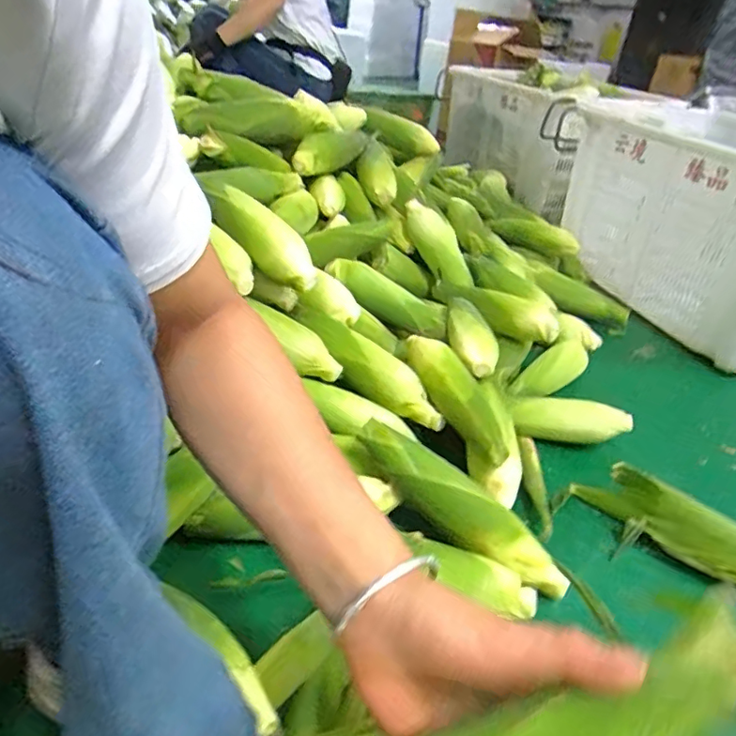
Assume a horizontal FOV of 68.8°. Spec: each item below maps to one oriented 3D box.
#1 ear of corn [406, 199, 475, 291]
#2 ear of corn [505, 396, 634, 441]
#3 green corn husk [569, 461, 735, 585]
[{"bbox_3d":[0.137,-0.233,1.031,0.063,0.058,0.197,-25,81,-37],"label":"ear of corn"},{"bbox_3d":[0.287,0.077,0.782,0.169,0.051,0.050,10,35,5],"label":"ear of corn"},{"bbox_3d":[0.401,0.200,0.617,0.308,0.060,0.062,24,38,24],"label":"green corn husk"}]

